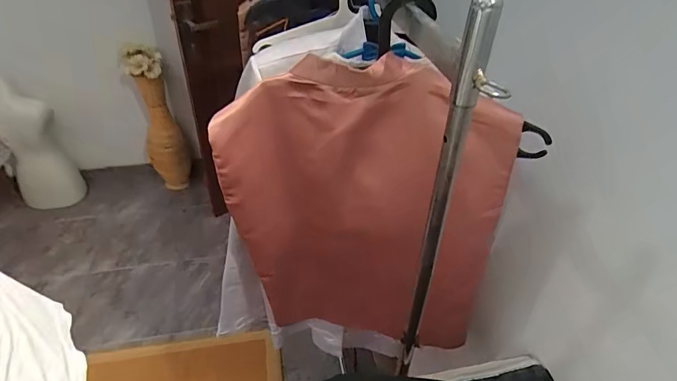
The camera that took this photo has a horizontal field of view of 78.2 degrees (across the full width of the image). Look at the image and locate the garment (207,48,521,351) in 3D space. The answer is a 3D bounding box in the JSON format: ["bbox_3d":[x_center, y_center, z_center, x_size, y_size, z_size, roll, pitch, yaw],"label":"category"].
[{"bbox_3d":[0.031,0.068,0.700,0.440,0.563,0.059,10,40,8],"label":"garment"}]

